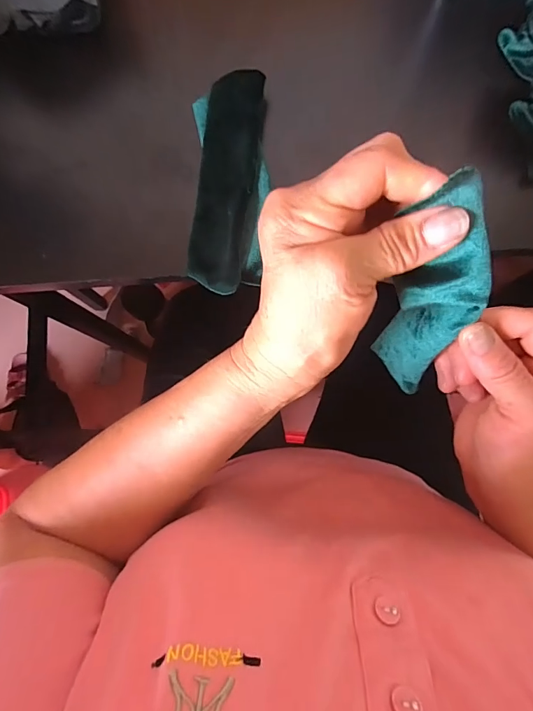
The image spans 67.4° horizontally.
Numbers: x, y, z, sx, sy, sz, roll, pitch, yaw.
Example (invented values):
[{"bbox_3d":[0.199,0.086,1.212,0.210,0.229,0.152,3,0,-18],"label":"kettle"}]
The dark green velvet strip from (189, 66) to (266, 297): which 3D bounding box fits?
[{"bbox_3d":[-0.031,-0.136,0.308,0.045,0.011,0.176,6,81,4],"label":"dark green velvet strip"}]

